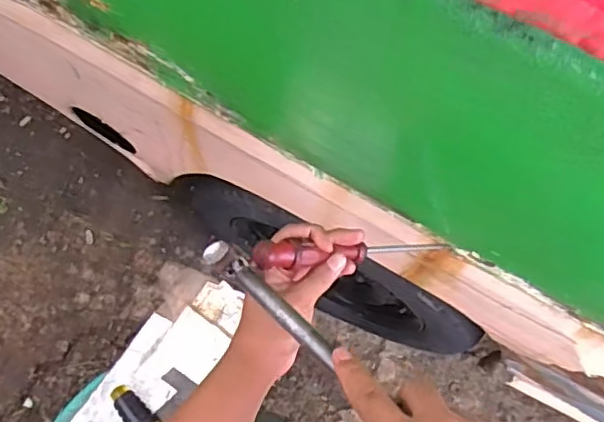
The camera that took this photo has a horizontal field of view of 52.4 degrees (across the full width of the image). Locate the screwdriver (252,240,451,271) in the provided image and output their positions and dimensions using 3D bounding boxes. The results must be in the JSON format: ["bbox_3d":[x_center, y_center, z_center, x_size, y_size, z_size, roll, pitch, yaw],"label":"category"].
[{"bbox_3d":[0.052,0.037,0.553,0.227,0.036,0.025,1,64,-41],"label":"screwdriver"}]

